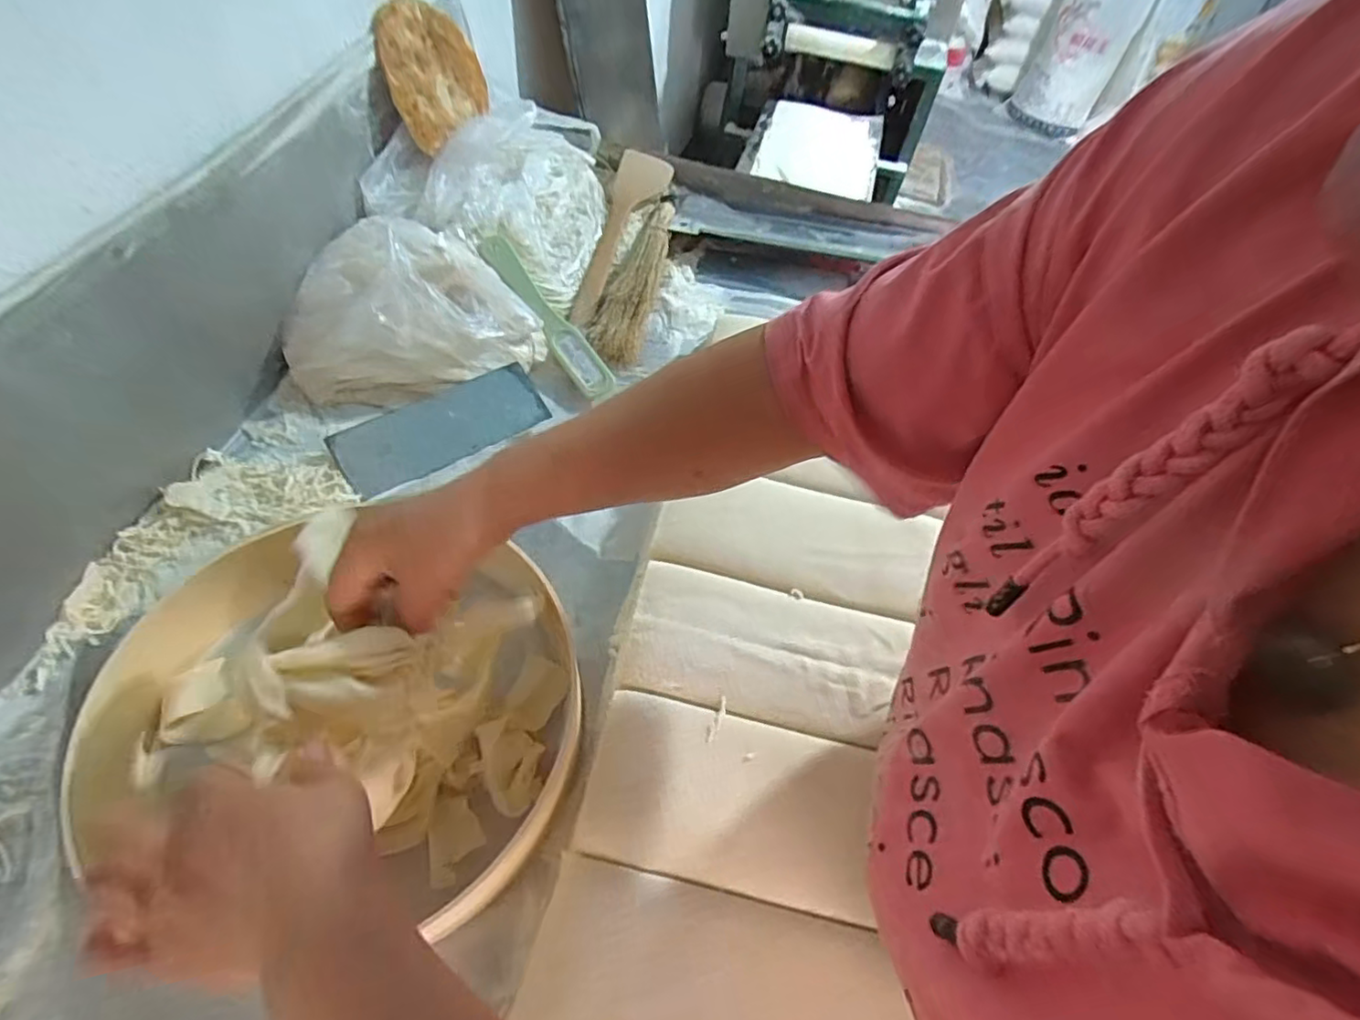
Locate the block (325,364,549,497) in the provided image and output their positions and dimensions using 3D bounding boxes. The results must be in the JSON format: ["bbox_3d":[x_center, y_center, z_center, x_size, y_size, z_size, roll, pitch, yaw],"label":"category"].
[{"bbox_3d":[-0.230,-0.082,0.615,0.195,0.010,0.073,-29,80,-23],"label":"block"}]

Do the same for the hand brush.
[{"bbox_3d":[-0.061,-0.314,0.771,0.089,0.053,0.359,11,55,1],"label":"hand brush"}]

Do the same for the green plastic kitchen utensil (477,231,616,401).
[{"bbox_3d":[-0.146,-0.211,0.682,0.041,0.024,0.227,-32,77,-23],"label":"green plastic kitchen utensil"}]

